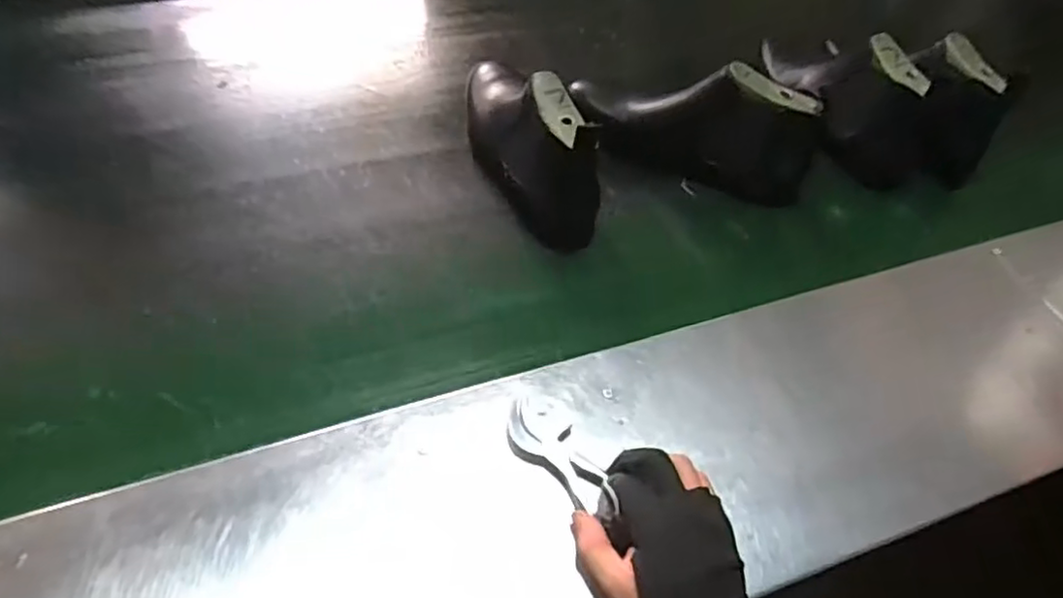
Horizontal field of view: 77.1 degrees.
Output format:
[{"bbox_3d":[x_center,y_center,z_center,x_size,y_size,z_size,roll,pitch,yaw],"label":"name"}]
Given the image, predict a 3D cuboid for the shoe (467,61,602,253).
[{"bbox_3d":[-0.014,-0.195,0.721,0.086,0.122,0.309,-13,55,-14],"label":"shoe"}]

